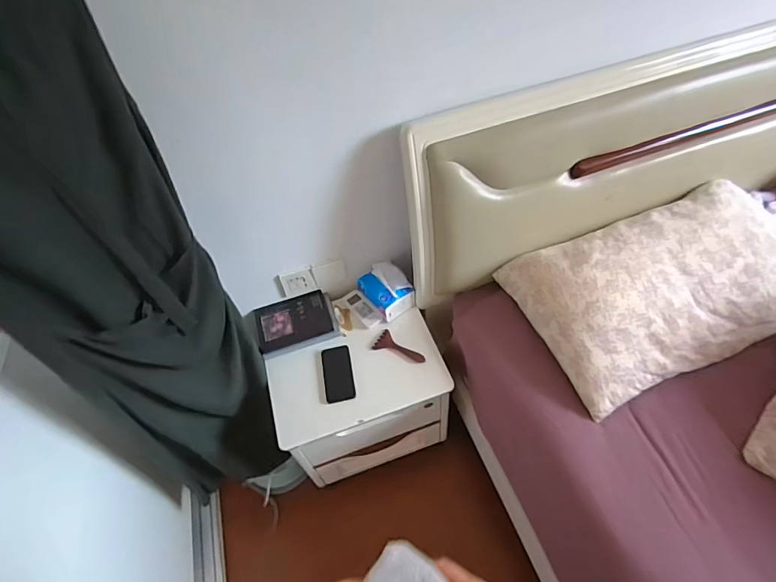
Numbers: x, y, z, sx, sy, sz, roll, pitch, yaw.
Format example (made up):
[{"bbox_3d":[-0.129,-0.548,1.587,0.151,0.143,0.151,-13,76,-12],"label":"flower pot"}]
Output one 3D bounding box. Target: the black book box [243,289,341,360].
[{"bbox_3d":[-0.260,0.088,1.185,0.231,0.028,0.157,-20,53,-10],"label":"black book box"}]

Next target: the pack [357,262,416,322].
[{"bbox_3d":[-0.003,-0.008,1.177,0.111,0.098,0.137,-29,55,-16],"label":"pack"}]

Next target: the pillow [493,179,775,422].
[{"bbox_3d":[0.664,-0.019,1.028,0.667,0.130,0.399,-19,53,-9],"label":"pillow"}]

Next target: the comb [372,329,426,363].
[{"bbox_3d":[0.033,0.155,1.126,0.139,0.010,0.062,25,59,23],"label":"comb"}]

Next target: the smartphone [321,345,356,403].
[{"bbox_3d":[-0.128,0.211,1.104,0.075,0.006,0.146,-9,57,-5],"label":"smartphone"}]

